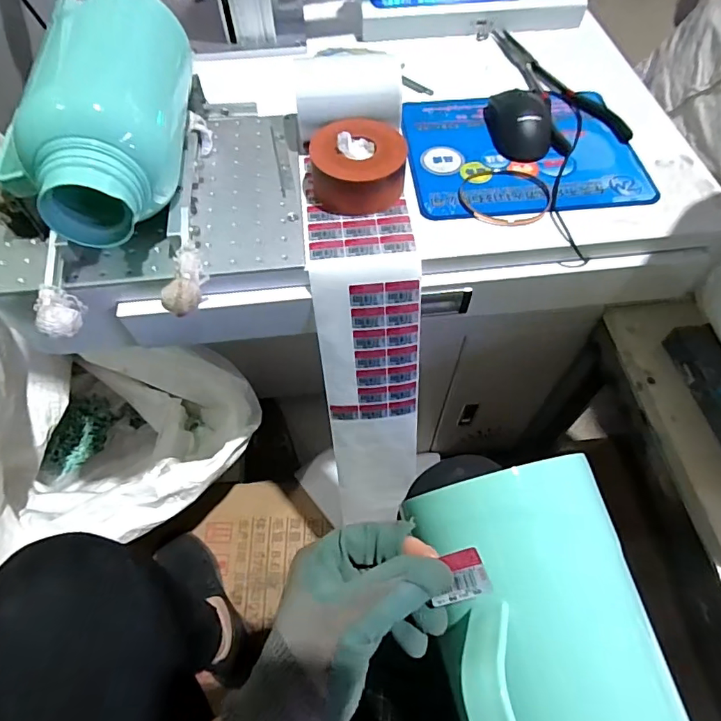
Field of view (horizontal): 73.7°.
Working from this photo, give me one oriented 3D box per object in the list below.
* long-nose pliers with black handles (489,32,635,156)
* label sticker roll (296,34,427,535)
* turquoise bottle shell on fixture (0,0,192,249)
[{"bbox_3d":[0.233,-0.361,0.625,0.099,0.012,0.273,-16,60,-9],"label":"long-nose pliers with black handles"},{"bbox_3d":[0.004,-0.045,0.549,0.113,0.472,0.114,-5,22,-2],"label":"label sticker roll"},{"bbox_3d":[-0.233,-0.231,0.443,0.111,0.115,0.249,-1,59,1],"label":"turquoise bottle shell on fixture"}]

